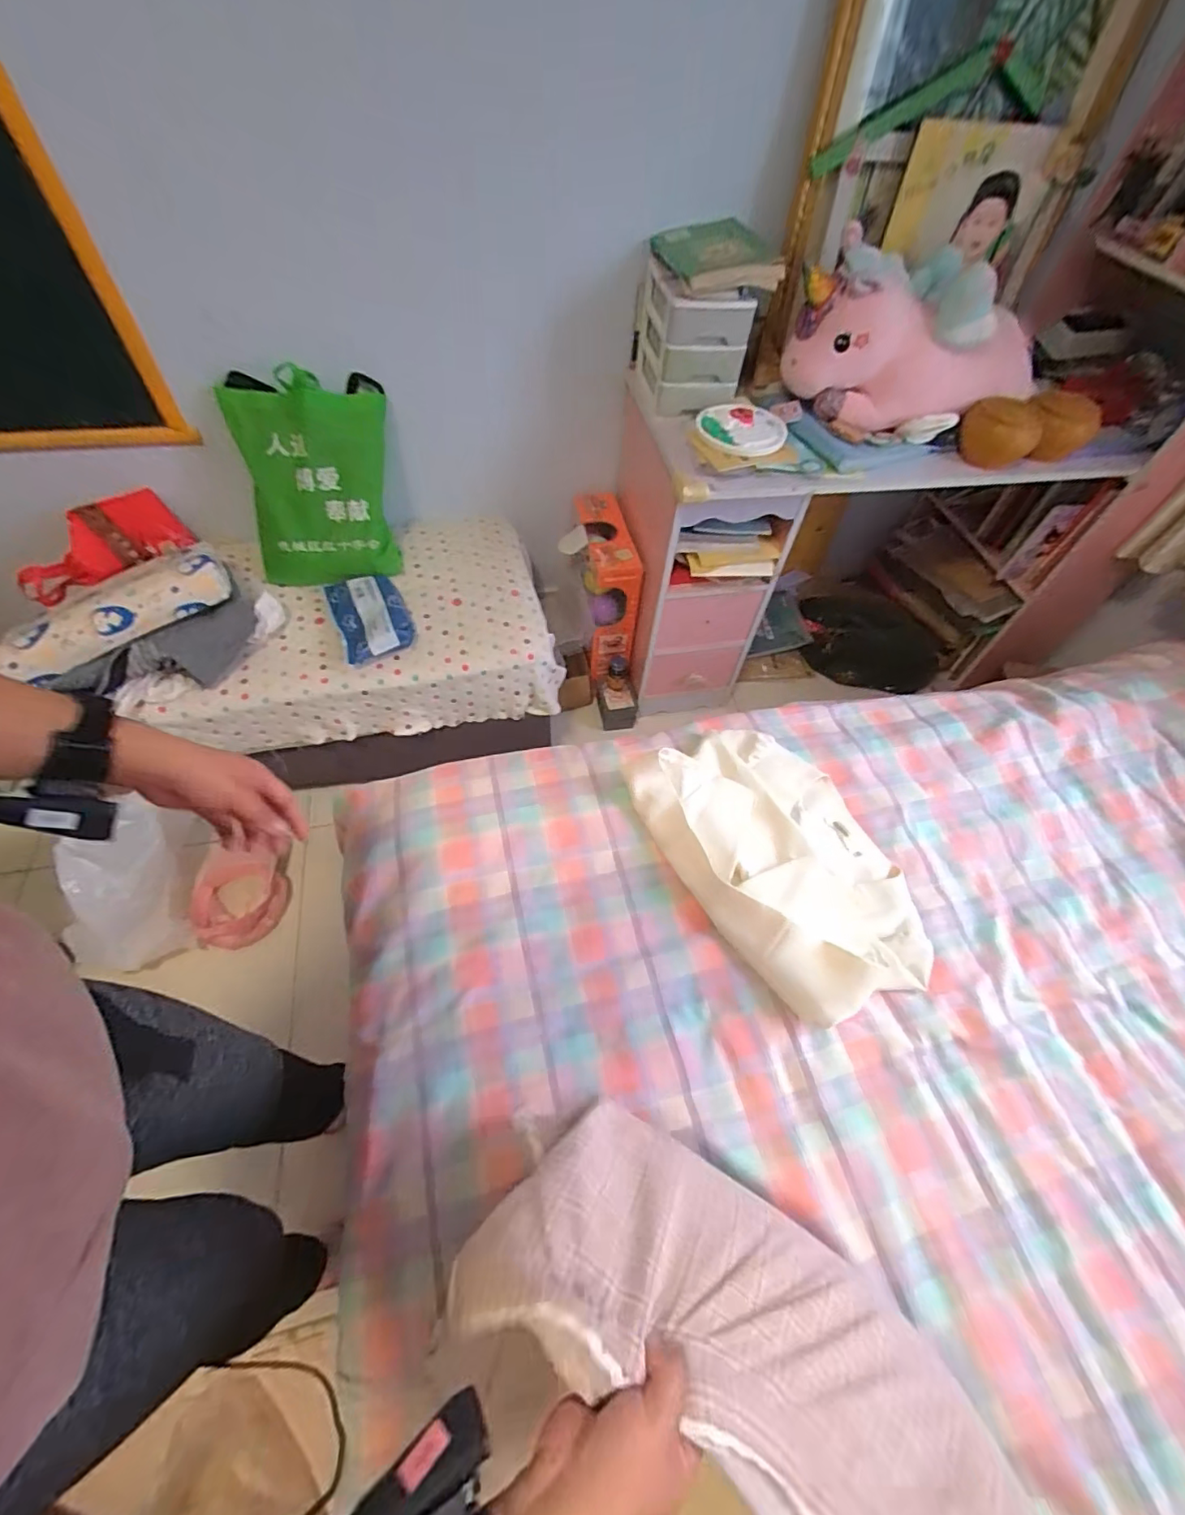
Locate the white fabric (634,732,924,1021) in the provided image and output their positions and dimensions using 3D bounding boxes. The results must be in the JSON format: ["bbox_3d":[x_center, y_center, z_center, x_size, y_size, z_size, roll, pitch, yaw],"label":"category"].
[{"bbox_3d":[0.283,0.140,0.812,0.300,0.071,0.458,-27,63,-20],"label":"white fabric"}]

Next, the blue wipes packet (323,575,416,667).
[{"bbox_3d":[-0.470,-0.305,1.171,0.152,0.061,0.244,-20,60,-16],"label":"blue wipes packet"}]

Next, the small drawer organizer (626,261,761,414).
[{"bbox_3d":[0.175,-0.829,1.096,0.163,0.202,0.279,-7,57,-9],"label":"small drawer organizer"}]

